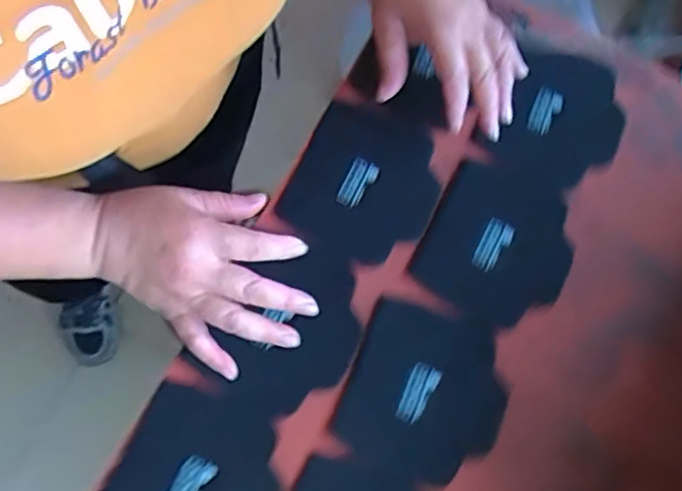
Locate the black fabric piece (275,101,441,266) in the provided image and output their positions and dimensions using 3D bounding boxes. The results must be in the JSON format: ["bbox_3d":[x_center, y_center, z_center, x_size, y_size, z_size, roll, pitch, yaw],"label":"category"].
[{"bbox_3d":[0.019,-0.049,0.516,0.114,0.006,0.127,25,77,2],"label":"black fabric piece"}]

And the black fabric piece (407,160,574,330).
[{"bbox_3d":[0.132,0.001,0.516,0.116,0.007,0.126,27,76,4],"label":"black fabric piece"}]

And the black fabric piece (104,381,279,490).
[{"bbox_3d":[-0.105,0.174,0.448,0.113,0.006,0.123,27,76,5],"label":"black fabric piece"}]

